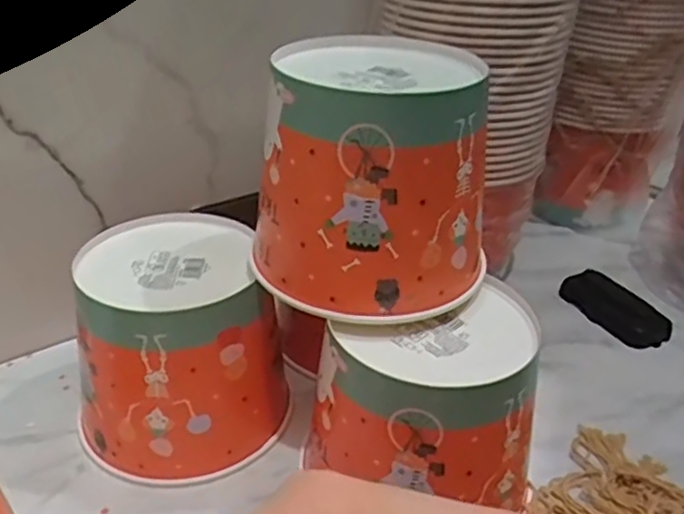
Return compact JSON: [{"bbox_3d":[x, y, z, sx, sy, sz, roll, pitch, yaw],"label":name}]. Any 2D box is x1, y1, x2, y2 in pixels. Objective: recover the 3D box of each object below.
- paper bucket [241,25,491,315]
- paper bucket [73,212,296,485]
[{"bbox_3d":[0.022,-0.051,0.424,0.148,0.143,0.139,-2,31,-7],"label":"paper bucket"},{"bbox_3d":[-0.112,0.064,0.477,0.141,0.139,0.131,2,31,-1],"label":"paper bucket"}]

